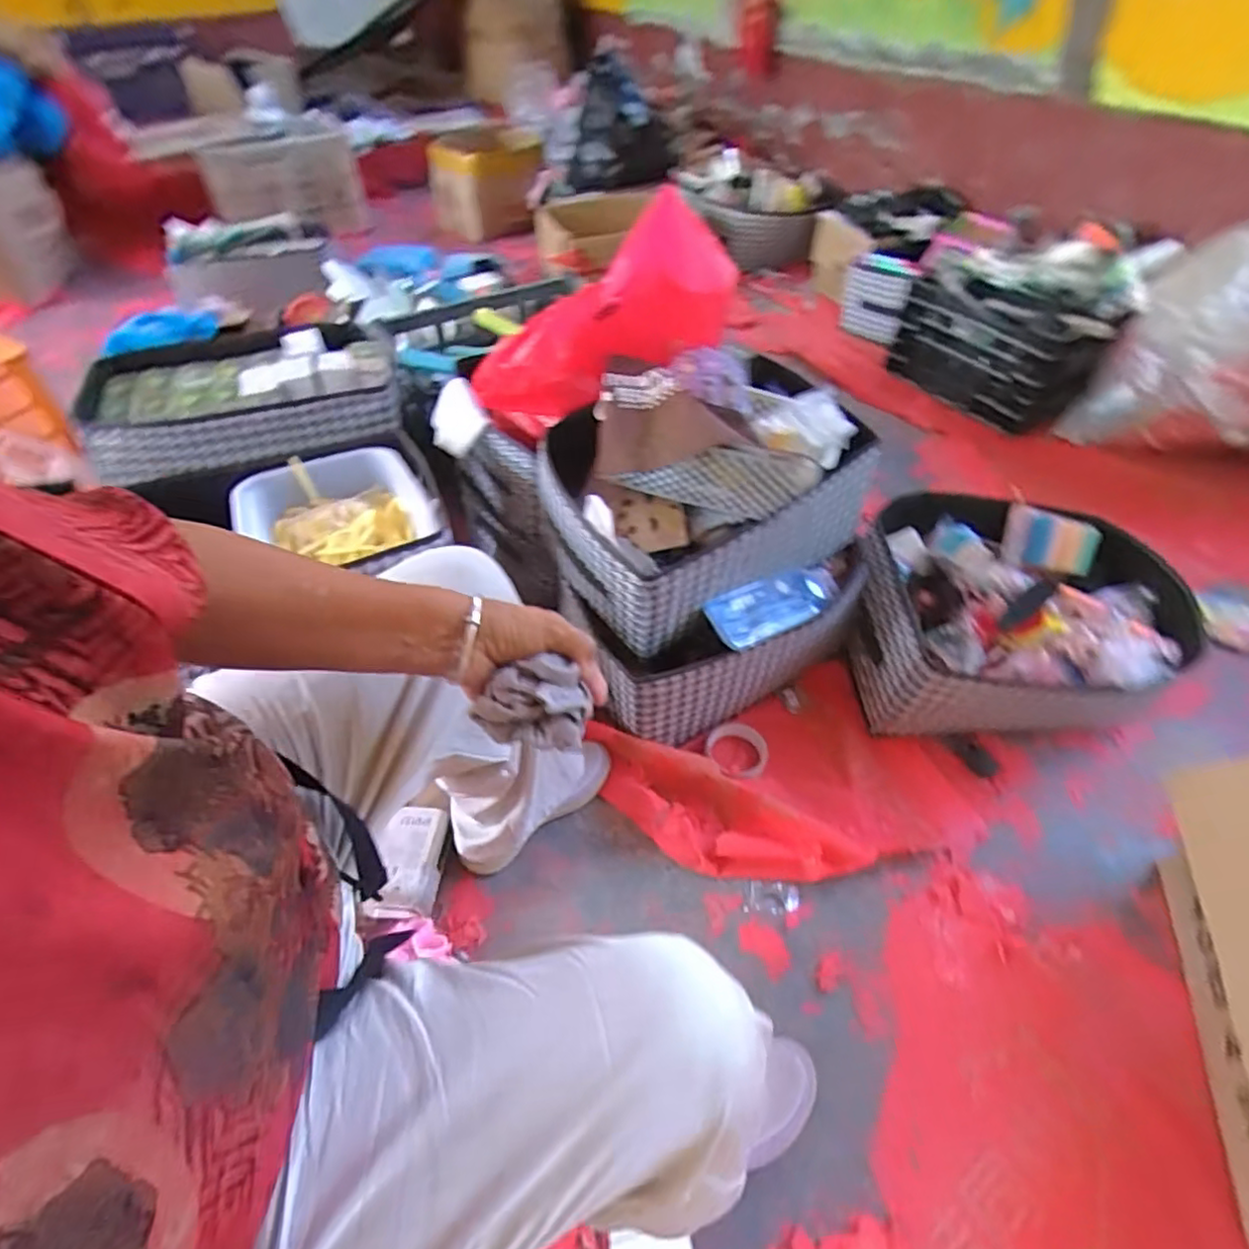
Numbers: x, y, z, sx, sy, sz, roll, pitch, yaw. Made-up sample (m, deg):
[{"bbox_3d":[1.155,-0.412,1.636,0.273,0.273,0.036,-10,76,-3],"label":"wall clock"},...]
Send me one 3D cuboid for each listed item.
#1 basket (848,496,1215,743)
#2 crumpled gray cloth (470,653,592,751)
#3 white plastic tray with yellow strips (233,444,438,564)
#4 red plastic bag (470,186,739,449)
[{"bbox_3d":[0.581,-0.009,0.964,0.443,0.197,0.377,4,48,4],"label":"basket"},{"bbox_3d":[-0.059,0.058,0.415,0.072,0.054,0.039,-14,49,-12],"label":"crumpled gray cloth"},{"bbox_3d":[-0.386,-0.152,0.847,0.234,0.061,0.169,-16,49,-14],"label":"white plastic tray with yellow strips"},{"bbox_3d":[-0.028,-0.370,0.820,0.333,0.201,0.082,-34,53,-3],"label":"red plastic bag"}]

